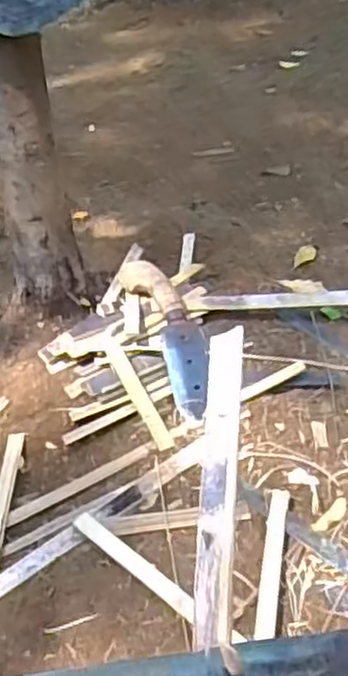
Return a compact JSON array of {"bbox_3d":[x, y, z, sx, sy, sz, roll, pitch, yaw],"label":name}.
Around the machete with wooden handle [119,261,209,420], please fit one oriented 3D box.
[{"bbox_3d":[-0.001,-0.009,1.257,0.098,0.027,0.360,-14,51,-10],"label":"machete with wooden handle"}]

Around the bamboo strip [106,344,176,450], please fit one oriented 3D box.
[{"bbox_3d":[-0.056,0.090,1.177,0.026,0.008,0.222,-25,53,-10],"label":"bamboo strip"}]

